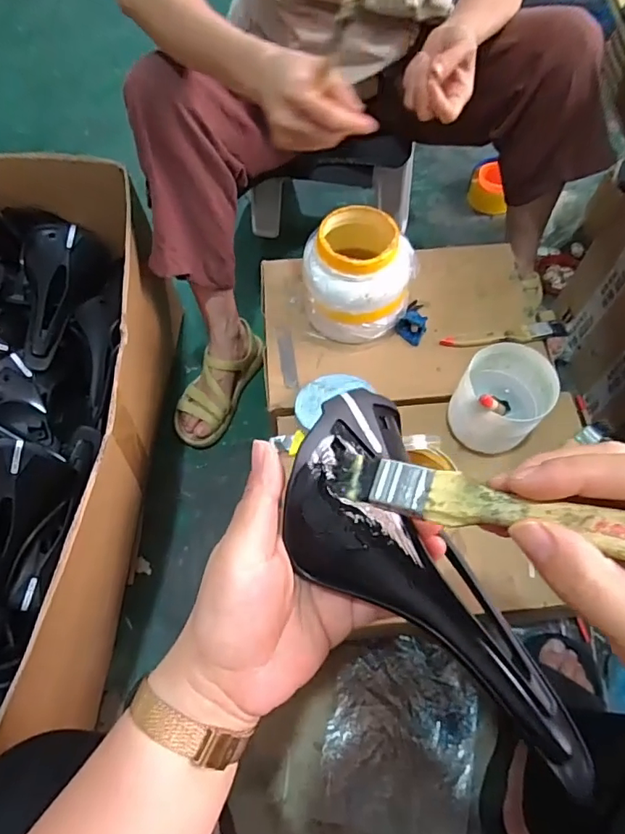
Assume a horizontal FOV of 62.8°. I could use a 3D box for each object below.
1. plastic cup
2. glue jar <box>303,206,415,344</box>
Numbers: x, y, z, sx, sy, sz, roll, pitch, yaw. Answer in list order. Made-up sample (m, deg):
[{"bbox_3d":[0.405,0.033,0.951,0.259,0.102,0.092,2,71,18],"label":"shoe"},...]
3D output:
[{"bbox_3d":[0.202,-0.015,0.567,0.094,0.094,0.088,0,63,0],"label":"plastic cup"},{"bbox_3d":[0.056,-0.172,0.637,0.135,0.123,0.105,-5,63,-2],"label":"glue jar"}]

